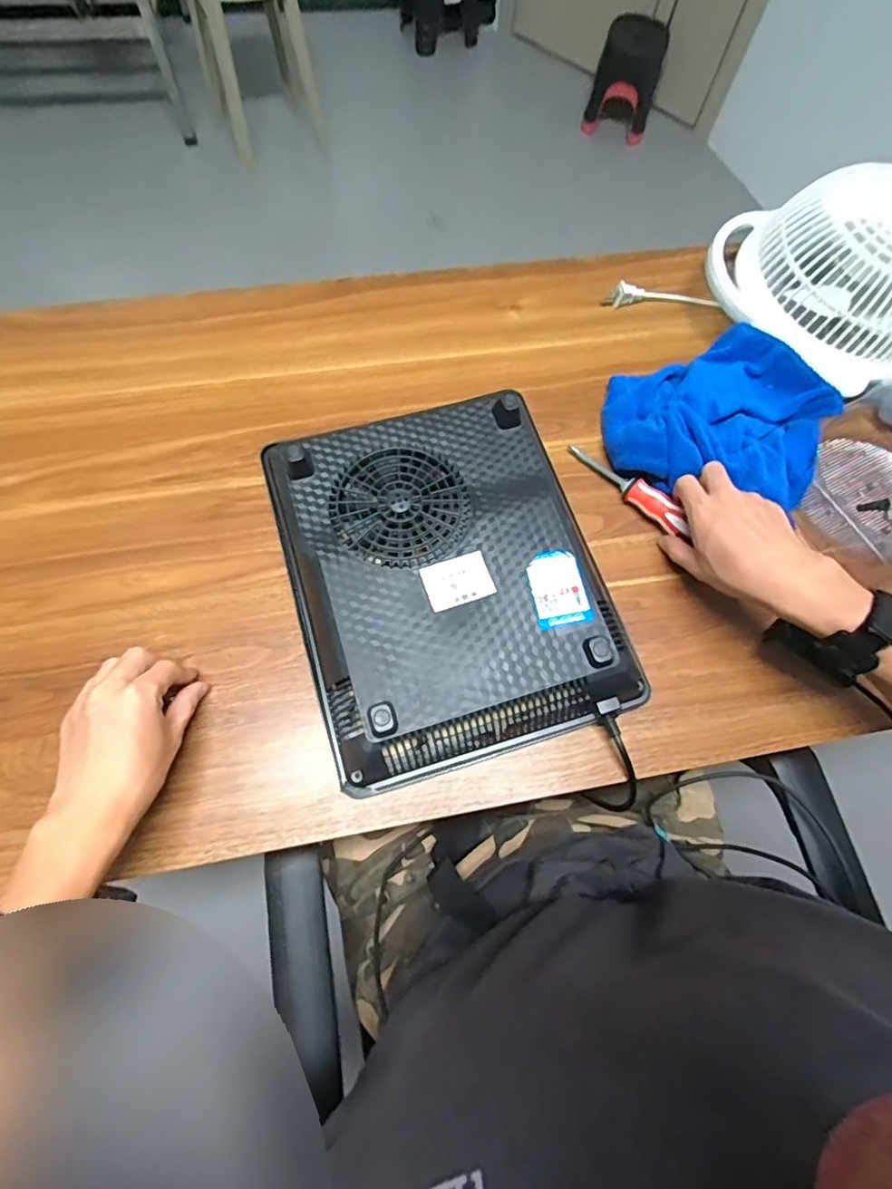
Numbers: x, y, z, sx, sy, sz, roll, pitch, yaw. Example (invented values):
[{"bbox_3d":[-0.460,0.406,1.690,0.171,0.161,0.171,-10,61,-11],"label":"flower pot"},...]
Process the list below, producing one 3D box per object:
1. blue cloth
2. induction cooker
[{"bbox_3d":[0.278,-0.188,0.567,0.212,0.043,0.193,16,70,4],"label":"blue cloth"},{"bbox_3d":[-0.002,-0.021,0.495,0.264,0.060,0.315,-16,71,-8],"label":"induction cooker"}]

